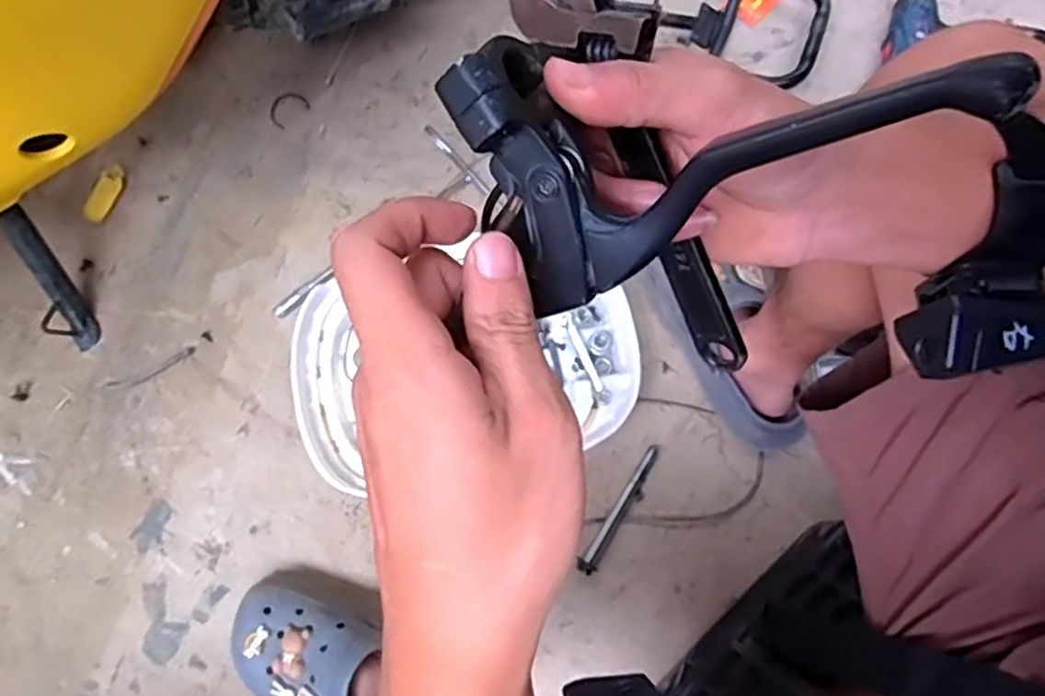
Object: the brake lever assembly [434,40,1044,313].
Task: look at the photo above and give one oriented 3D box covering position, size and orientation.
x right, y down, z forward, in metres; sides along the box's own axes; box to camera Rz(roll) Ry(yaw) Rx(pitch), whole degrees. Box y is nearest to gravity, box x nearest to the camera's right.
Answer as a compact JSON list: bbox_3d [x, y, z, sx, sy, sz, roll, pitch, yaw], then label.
[{"bbox_3d":[0.051,-0.051,0.204,0.142,0.085,0.042,5,38,20],"label":"brake lever assembly"}]

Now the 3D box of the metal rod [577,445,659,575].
[{"bbox_3d":[0.101,0.164,0.704,0.018,0.020,0.147,31,77,8],"label":"metal rod"}]

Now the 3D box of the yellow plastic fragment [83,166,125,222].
[{"bbox_3d":[-0.499,-0.185,0.819,0.028,0.019,0.069,27,77,7],"label":"yellow plastic fragment"}]

